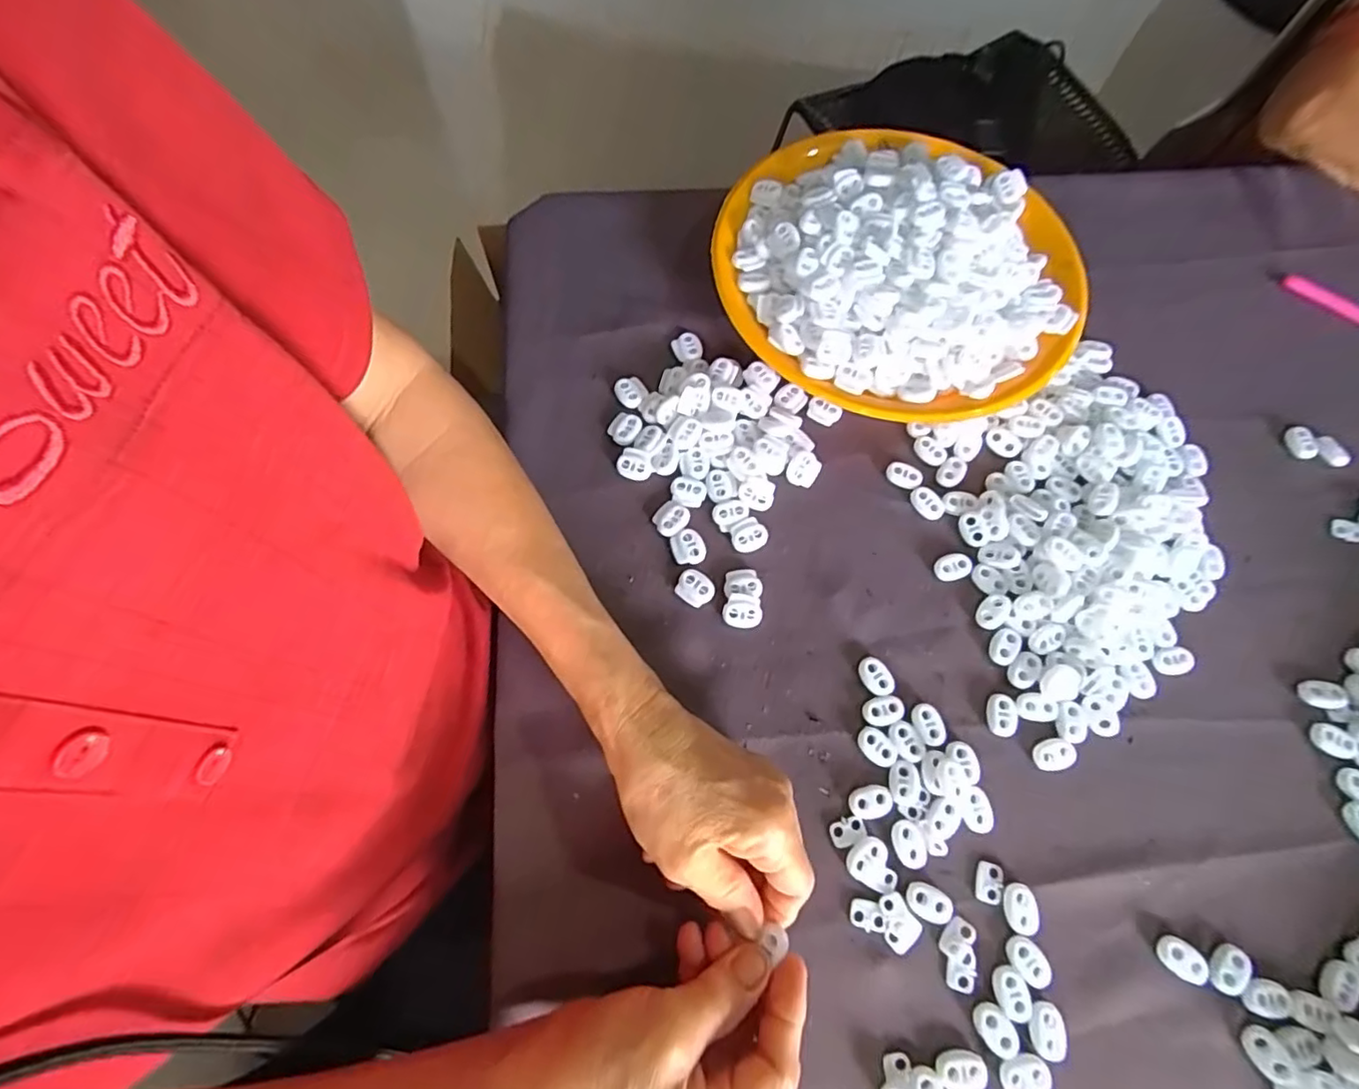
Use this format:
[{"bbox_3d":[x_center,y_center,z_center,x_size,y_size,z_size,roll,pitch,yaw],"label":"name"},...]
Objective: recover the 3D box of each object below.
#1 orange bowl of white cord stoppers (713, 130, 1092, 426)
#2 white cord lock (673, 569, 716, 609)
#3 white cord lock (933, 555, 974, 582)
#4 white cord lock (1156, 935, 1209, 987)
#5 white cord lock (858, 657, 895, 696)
[{"bbox_3d":[0.144,-0.186,0.402,0.231,0.064,0.227,1,69,-2],"label":"orange bowl of white cord stoppers"},{"bbox_3d":[0.009,0.026,0.355,0.022,0.004,0.019,34,72,10],"label":"white cord lock"},{"bbox_3d":[0.164,0.014,0.362,0.023,0.005,0.014,-7,70,-5],"label":"white cord lock"},{"bbox_3d":[0.246,0.202,0.294,0.023,0.004,0.014,37,72,11],"label":"white cord lock"},{"bbox_3d":[0.111,0.075,0.341,0.015,0.005,0.023,-37,75,-15],"label":"white cord lock"}]

